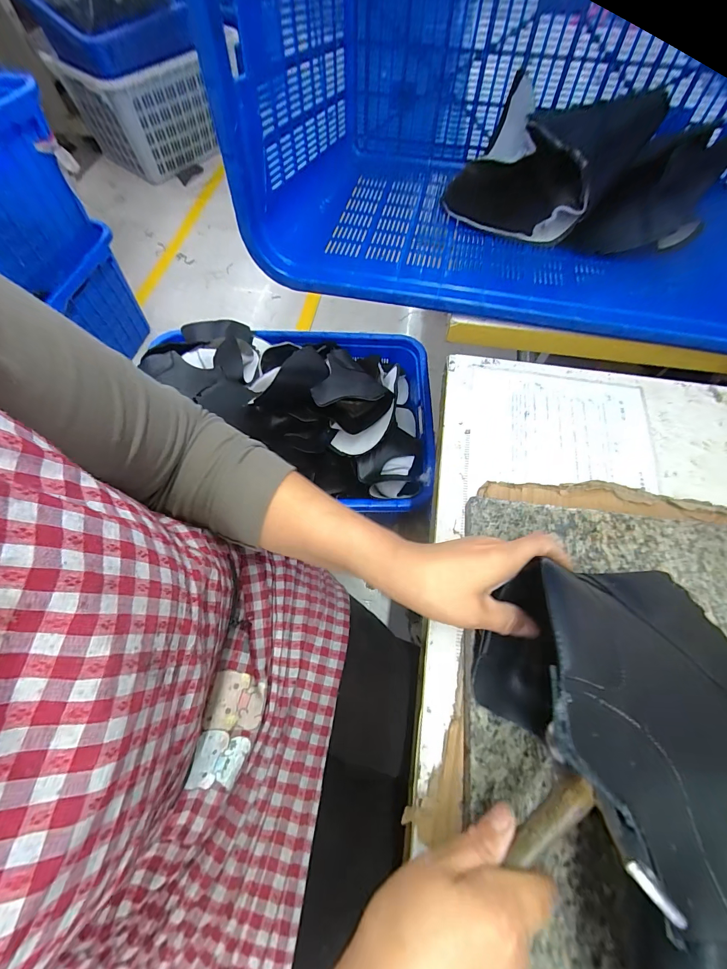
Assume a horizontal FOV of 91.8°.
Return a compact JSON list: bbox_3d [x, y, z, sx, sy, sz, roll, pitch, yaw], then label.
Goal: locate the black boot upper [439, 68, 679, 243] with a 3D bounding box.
[{"bbox_3d":[0.265,-0.497,0.542,0.227,0.121,0.166,40,72,16],"label":"black boot upper"}]

